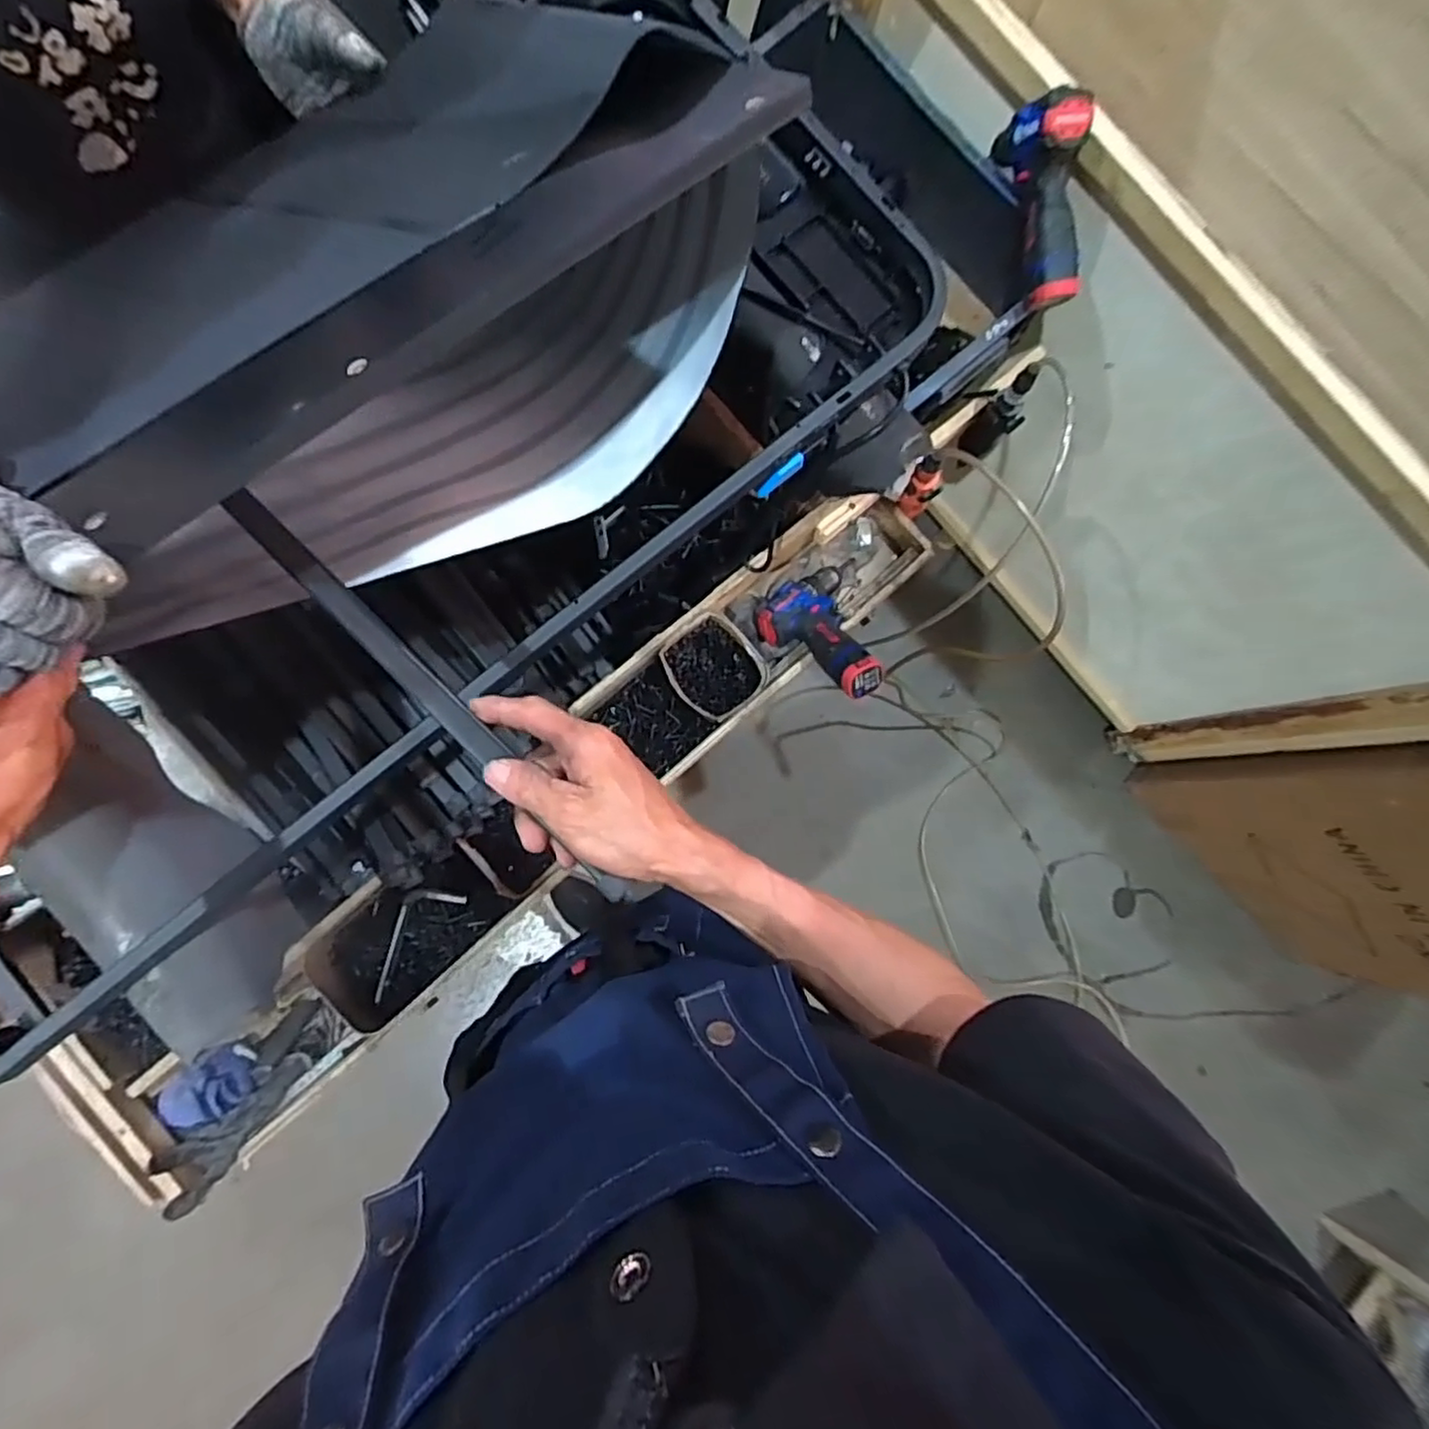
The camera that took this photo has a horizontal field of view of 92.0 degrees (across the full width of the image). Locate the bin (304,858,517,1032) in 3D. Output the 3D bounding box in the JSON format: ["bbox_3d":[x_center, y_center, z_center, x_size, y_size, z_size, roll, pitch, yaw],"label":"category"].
[{"bbox_3d":[-0.357,0.256,0.817,0.211,0.061,0.127,-44,89,-8],"label":"bin"}]

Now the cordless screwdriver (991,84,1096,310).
[{"bbox_3d":[0.370,-0.575,0.790,0.056,0.127,0.201,-15,105,-6],"label":"cordless screwdriver"}]

